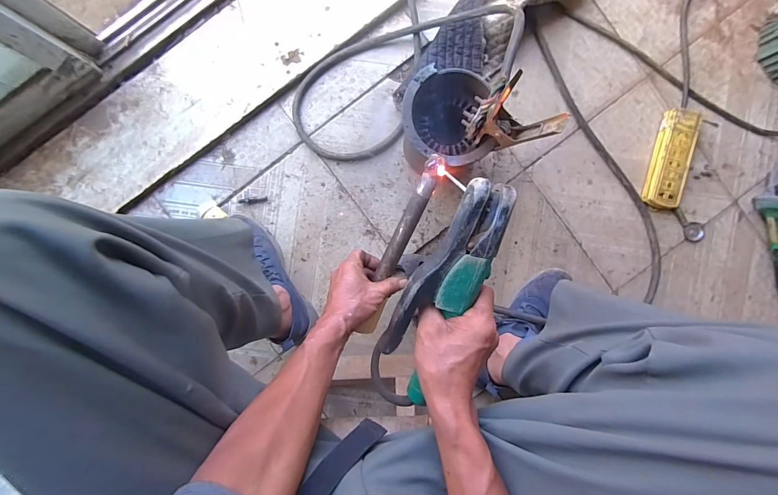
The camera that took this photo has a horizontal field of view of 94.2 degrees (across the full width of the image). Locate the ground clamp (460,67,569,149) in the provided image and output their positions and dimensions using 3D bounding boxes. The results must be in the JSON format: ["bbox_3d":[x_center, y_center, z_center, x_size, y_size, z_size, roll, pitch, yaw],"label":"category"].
[{"bbox_3d":[0.147,-0.156,0.453,0.100,0.111,0.042,25,91,-1],"label":"ground clamp"}]

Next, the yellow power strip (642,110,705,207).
[{"bbox_3d":[0.521,-0.163,0.668,0.062,0.029,0.180,13,93,-1],"label":"yellow power strip"}]

